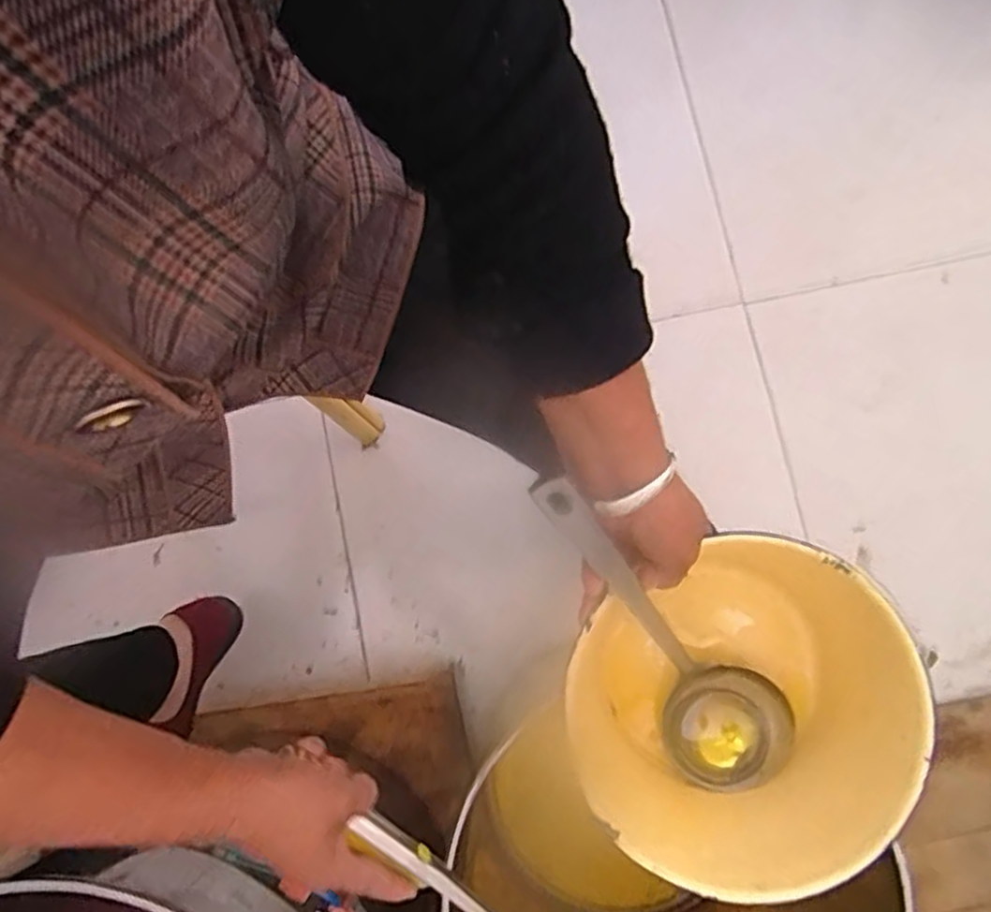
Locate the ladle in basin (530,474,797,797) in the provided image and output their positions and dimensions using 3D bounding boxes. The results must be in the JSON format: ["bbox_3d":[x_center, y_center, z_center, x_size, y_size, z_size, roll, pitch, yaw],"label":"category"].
[{"bbox_3d":[0.097,0.120,0.459,0.085,0.063,0.292,-46,121,-7],"label":"ladle in basin"}]

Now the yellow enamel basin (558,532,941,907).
[{"bbox_3d":[0.167,0.169,0.485,0.192,0.128,0.215,-4,80,1],"label":"yellow enamel basin"}]

